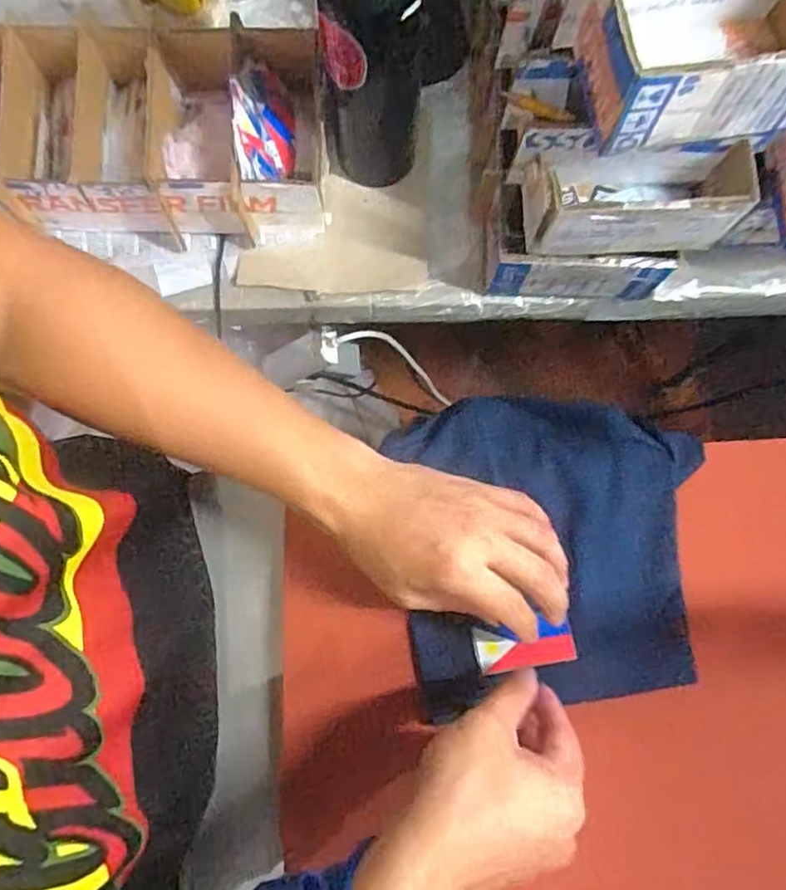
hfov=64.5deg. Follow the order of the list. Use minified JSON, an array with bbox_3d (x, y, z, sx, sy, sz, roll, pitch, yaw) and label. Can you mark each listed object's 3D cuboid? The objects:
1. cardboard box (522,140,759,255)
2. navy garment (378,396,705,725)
[{"bbox_3d":[0.189,-0.195,0.482,0.173,0.068,0.066,-1,80,-1],"label":"cardboard box"},{"bbox_3d":[0.107,0.061,0.433,0.207,0.044,0.203,-5,80,-2],"label":"navy garment"}]

